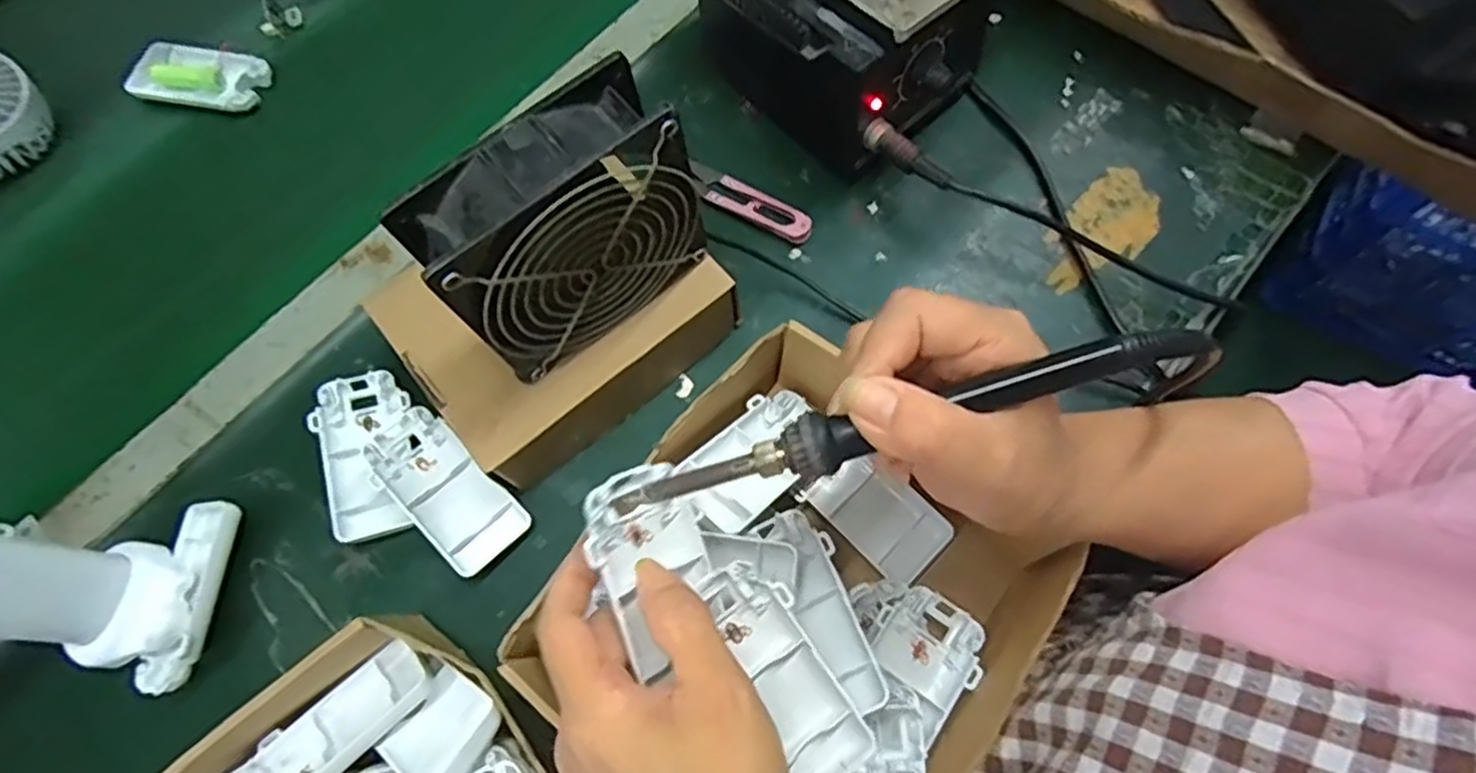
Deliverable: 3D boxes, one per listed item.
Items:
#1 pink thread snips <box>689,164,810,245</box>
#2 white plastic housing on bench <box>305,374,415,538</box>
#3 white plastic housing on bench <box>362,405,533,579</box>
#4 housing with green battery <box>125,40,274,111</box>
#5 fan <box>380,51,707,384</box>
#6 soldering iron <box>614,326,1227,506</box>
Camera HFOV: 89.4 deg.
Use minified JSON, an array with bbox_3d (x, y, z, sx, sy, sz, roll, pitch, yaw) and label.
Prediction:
[{"bbox_3d":[0.004,-0.118,0.475,0.094,0.011,0.024,32,74,13],"label":"pink thread snips"},{"bbox_3d":[-0.207,0.036,0.420,0.049,0.018,0.095,-20,71,-5],"label":"white plastic housing on bench"},{"bbox_3d":[-0.159,0.057,0.409,0.094,0.025,0.046,40,76,15],"label":"white plastic housing on bench"},{"bbox_3d":[-0.381,-0.220,0.529,0.091,0.011,0.049,8,71,5],"label":"housing with green battery"},{"bbox_3d":[-0.076,-0.069,0.342,0.118,0.111,0.045,-37,73,-10],"label":"fan"},{"bbox_3d":[0.058,0.012,0.256,0.209,0.015,0.018,-17,70,5],"label":"soldering iron"}]

